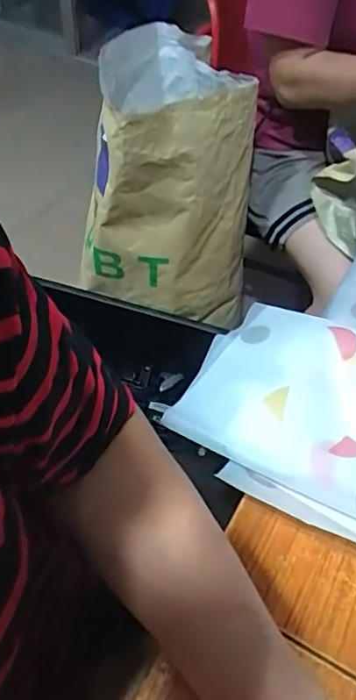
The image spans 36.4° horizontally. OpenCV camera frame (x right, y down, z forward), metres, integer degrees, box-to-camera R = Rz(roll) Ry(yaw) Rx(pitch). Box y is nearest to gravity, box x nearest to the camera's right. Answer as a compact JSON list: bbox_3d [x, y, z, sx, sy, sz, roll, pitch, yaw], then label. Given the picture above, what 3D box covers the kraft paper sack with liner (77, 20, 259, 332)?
[{"bbox_3d":[0.001,-0.315,0.962,0.268,0.365,0.391,9,49,5],"label":"kraft paper sack with liner"}]

